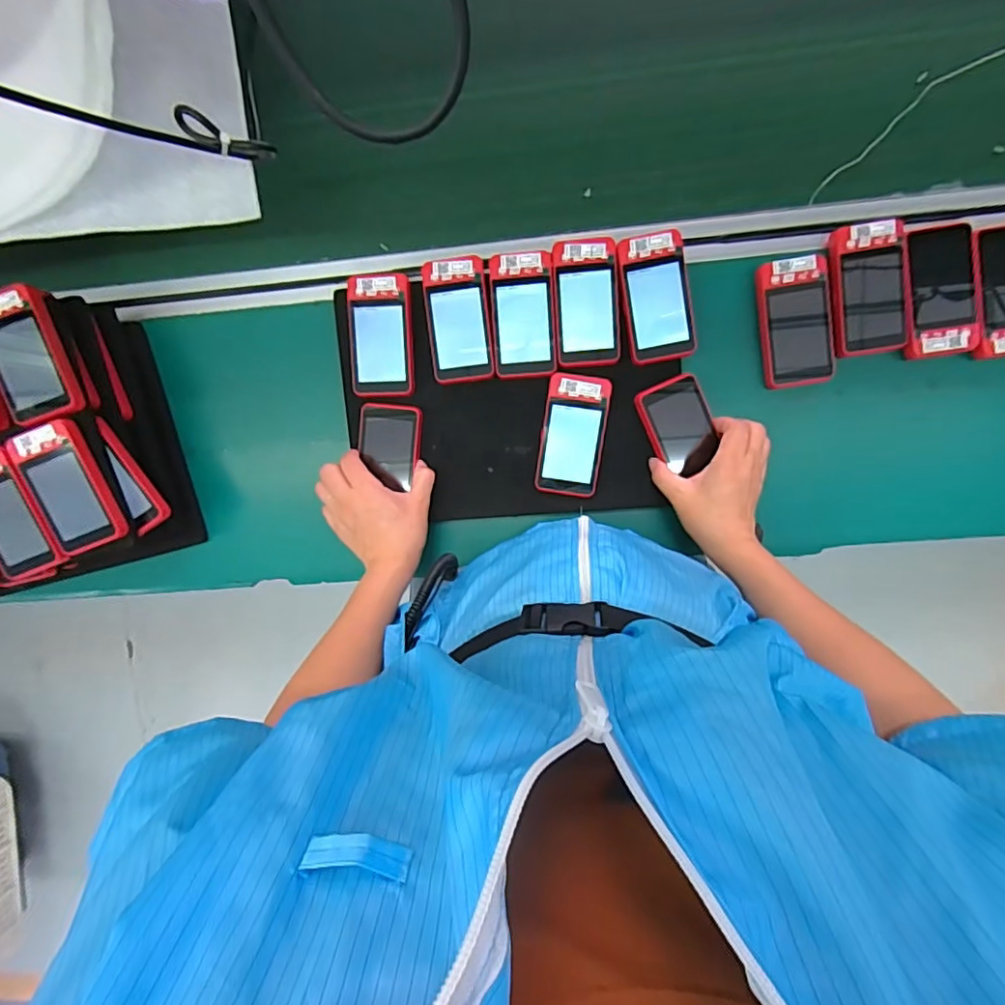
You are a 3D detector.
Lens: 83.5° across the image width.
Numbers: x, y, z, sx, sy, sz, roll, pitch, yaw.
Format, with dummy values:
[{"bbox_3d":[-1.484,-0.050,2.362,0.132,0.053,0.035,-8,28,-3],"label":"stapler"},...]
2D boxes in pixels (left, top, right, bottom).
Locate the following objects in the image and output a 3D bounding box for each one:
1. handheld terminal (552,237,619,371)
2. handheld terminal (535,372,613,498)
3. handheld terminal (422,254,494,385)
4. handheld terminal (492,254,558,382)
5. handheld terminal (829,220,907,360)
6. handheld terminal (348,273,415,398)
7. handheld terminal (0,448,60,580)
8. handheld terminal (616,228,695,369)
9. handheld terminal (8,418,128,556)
[{"bbox_3d":[0.083,-0.196,0.554,0.062,0.012,0.120,-3,96,5],"label":"handheld terminal"},{"bbox_3d":[0.072,-0.067,0.572,0.063,0.010,0.120,8,97,4],"label":"handheld terminal"},{"bbox_3d":[-0.044,-0.184,0.567,0.062,0.012,0.120,-5,96,5],"label":"handheld terminal"},{"bbox_3d":[0.021,-0.186,0.562,0.062,0.010,0.117,-3,96,5],"label":"handheld terminal"},{"bbox_3d":[0.352,-0.205,0.544,0.067,0.021,0.118,-7,96,6],"label":"handheld terminal"},{"bbox_3d":[-0.125,-0.170,0.576,0.066,0.012,0.118,0,96,5],"label":"handheld terminal"},{"bbox_3d":[-0.480,0.012,0.543,0.075,0.022,0.119,-22,94,7],"label":"handheld terminal"},{"bbox_3d":[0.151,-0.199,0.548,0.063,0.014,0.118,-10,95,6],"label":"handheld terminal"},{"bbox_3d":[-0.414,-0.014,0.535,0.063,0.022,0.120,-17,94,6],"label":"handheld terminal"}]

